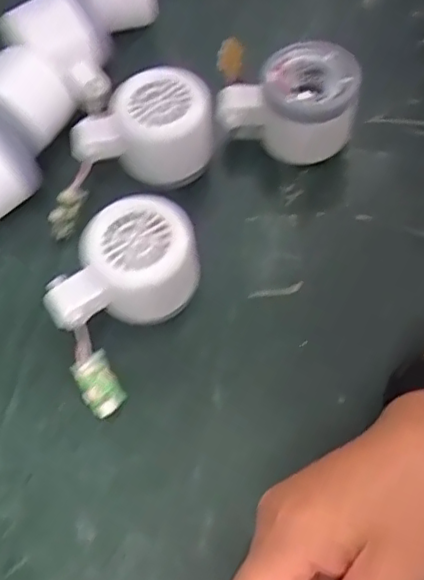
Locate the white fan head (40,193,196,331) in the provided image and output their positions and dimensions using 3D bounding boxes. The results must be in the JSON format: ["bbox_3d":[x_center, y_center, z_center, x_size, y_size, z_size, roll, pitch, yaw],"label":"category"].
[{"bbox_3d":[-0.051,-0.008,0.344,0.087,0.053,0.063,-19,65,-7],"label":"white fan head"}]

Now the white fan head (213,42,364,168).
[{"bbox_3d":[0.048,-0.118,0.391,0.085,0.058,0.055,7,64,7],"label":"white fan head"}]

